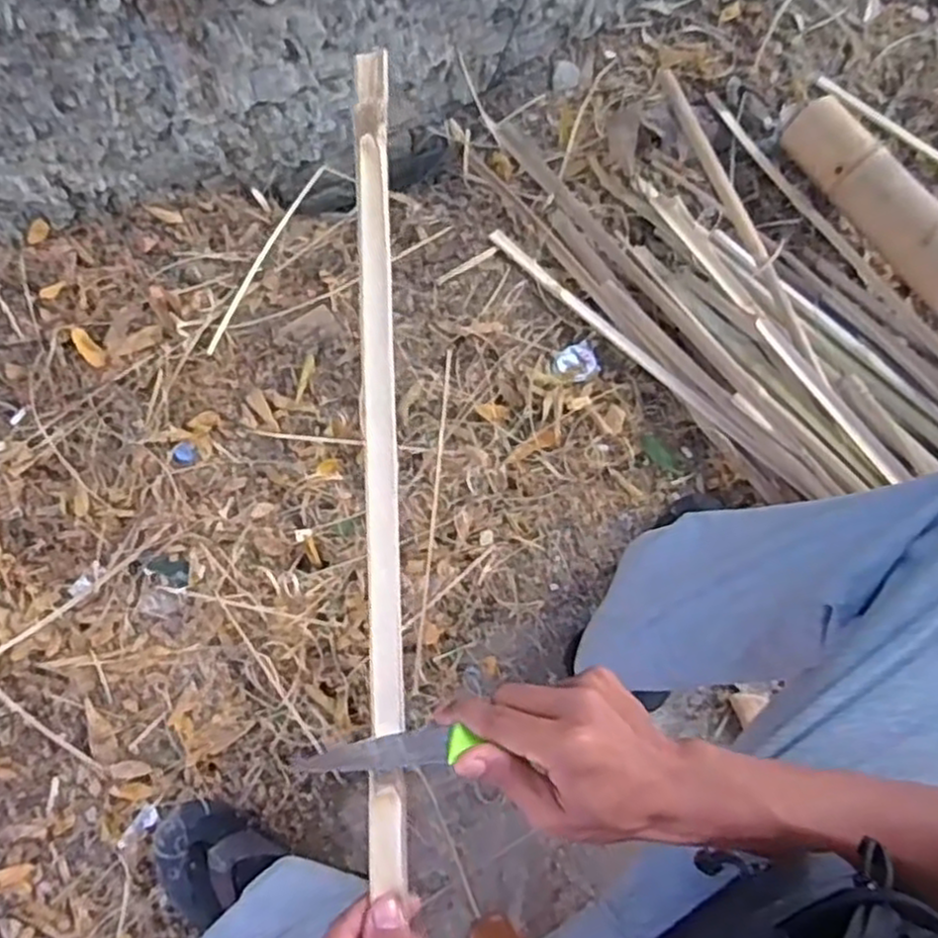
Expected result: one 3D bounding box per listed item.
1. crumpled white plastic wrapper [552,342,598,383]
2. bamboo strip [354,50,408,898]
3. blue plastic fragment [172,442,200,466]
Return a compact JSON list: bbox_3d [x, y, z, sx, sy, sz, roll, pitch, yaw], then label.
[{"bbox_3d":[0.131,-0.130,0.923,0.059,0.013,0.047,-28,72,-10],"label":"crumpled white plastic wrapper"},{"bbox_3d":[-0.050,-0.015,0.422,0.020,0.008,0.469,-2,83,0],"label":"bamboo strip"},{"bbox_3d":[-0.327,-0.017,0.863,0.027,0.010,0.026,0,69,0],"label":"blue plastic fragment"}]

